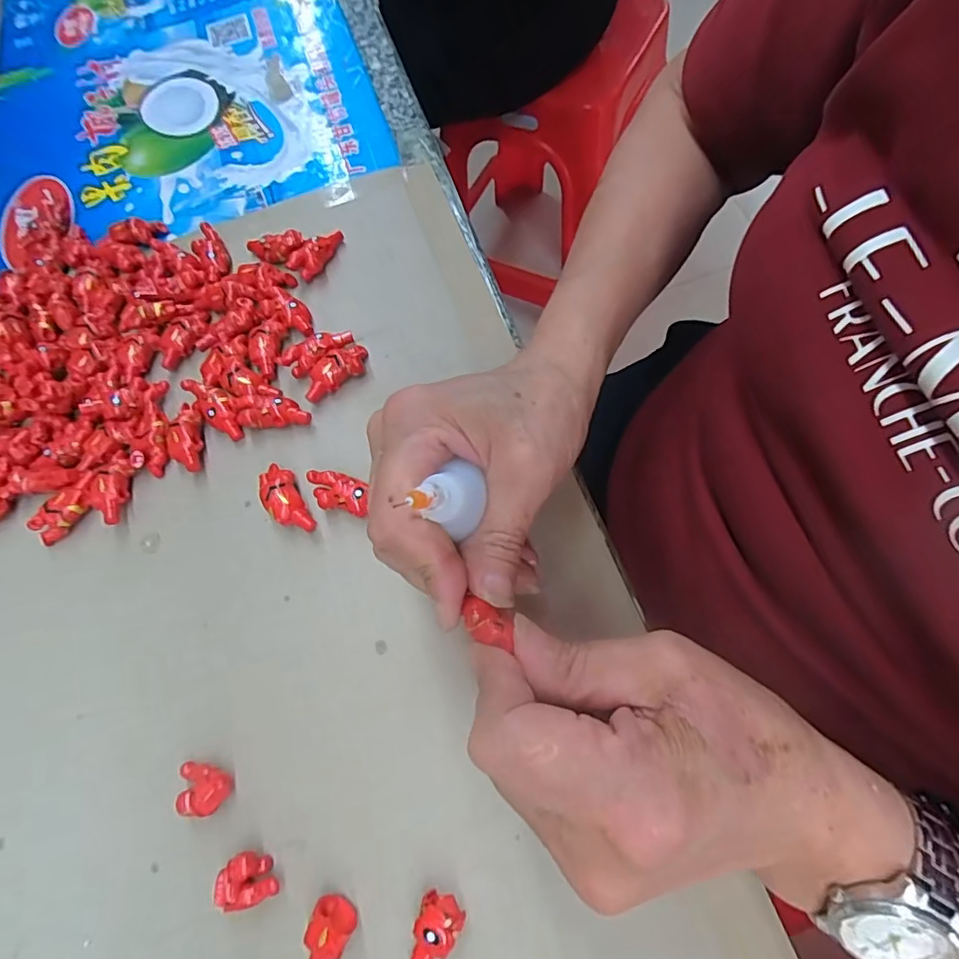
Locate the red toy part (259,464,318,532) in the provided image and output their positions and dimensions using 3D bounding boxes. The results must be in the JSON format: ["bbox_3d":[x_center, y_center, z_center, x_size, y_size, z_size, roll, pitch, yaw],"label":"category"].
[{"bbox_3d":[-0.097,0.010,0.270,0.018,0.015,0.040,-28,68,-8],"label":"red toy part"}]

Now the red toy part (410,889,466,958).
[{"bbox_3d":[-0.016,0.169,0.198,0.016,0.012,0.026,13,68,9],"label":"red toy part"}]

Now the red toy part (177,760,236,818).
[{"bbox_3d":[-0.116,0.130,0.226,0.024,0.011,0.017,7,67,6],"label":"red toy part"}]

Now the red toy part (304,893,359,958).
[{"bbox_3d":[-0.058,0.171,0.201,0.017,0.013,0.026,25,71,13],"label":"red toy part"}]

